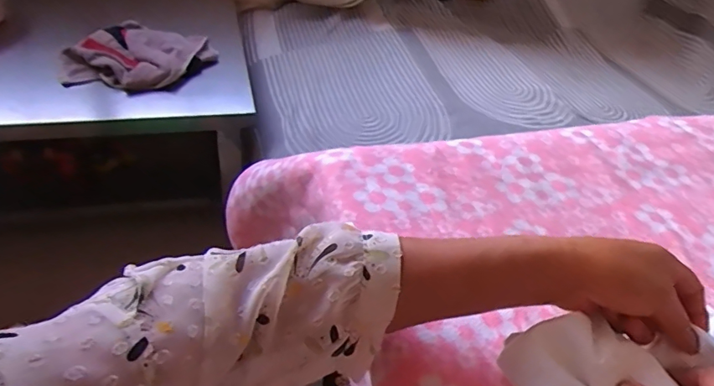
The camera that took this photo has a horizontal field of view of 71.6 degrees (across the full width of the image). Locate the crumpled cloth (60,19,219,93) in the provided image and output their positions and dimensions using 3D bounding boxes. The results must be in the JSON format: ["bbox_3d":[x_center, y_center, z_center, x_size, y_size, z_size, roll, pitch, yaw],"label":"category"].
[{"bbox_3d":[-0.473,-0.301,1.081,0.302,0.056,0.209,-2,44,-10],"label":"crumpled cloth"}]

